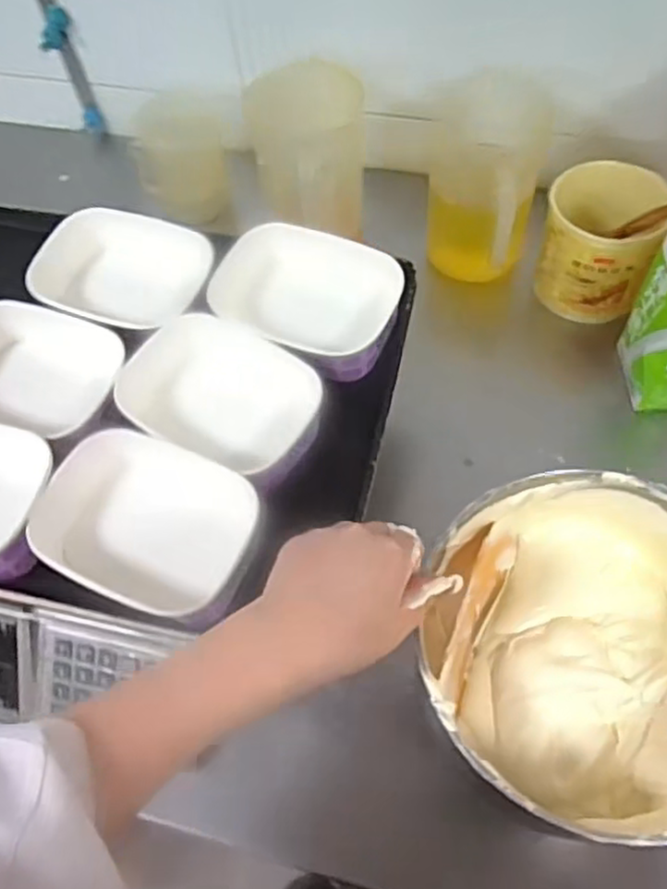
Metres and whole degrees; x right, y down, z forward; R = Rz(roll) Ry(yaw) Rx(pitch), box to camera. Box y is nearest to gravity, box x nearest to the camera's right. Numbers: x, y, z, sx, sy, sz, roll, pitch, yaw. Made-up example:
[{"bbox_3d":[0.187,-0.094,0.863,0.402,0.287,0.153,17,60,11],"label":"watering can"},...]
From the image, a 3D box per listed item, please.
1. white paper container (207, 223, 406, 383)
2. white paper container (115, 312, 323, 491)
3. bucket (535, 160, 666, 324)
[{"bbox_3d":[-0.024,-0.128,0.639,0.183,0.055,0.130,17,62,13],"label":"white paper container"},{"bbox_3d":[-0.093,-0.042,0.603,0.169,0.053,0.105,26,64,17],"label":"white paper container"},{"bbox_3d":[0.296,-0.232,0.797,0.115,0.111,0.138,12,61,11],"label":"bucket"}]

